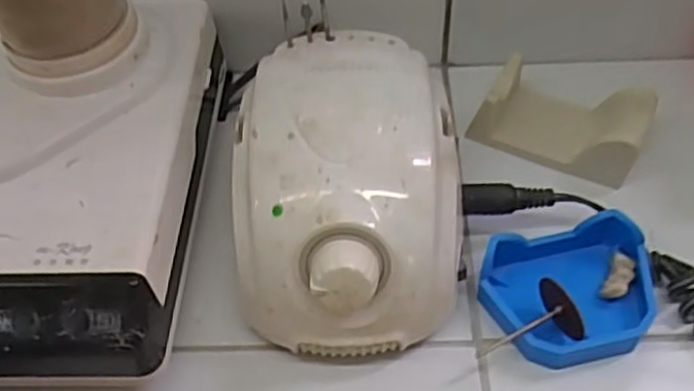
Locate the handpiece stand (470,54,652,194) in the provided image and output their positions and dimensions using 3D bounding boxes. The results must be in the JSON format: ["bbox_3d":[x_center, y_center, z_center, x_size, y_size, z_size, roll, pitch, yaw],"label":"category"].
[{"bbox_3d":[0.120,-0.043,0.392,0.085,0.028,0.050,23,56,20],"label":"handpiece stand"}]

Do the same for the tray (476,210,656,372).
[{"bbox_3d":[0.105,0.045,0.328,0.079,0.024,0.064,-10,51,-5],"label":"tray"}]

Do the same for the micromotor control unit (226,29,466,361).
[{"bbox_3d":[0.001,-0.002,0.335,0.098,0.081,0.137,0,51,3],"label":"micromotor control unit"}]

